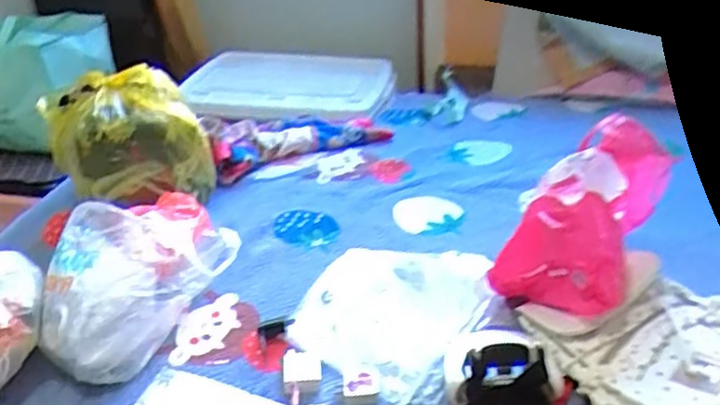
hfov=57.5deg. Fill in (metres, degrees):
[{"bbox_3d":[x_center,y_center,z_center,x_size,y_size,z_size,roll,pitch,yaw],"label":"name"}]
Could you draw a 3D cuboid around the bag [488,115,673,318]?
[{"bbox_3d":[0.358,0.024,1.057,0.191,0.239,0.315,17,38,33],"label":"bag"}]

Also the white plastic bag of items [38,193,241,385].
[{"bbox_3d":[-0.390,0.129,1.125,0.219,0.198,0.350,16,37,32],"label":"white plastic bag of items"}]

